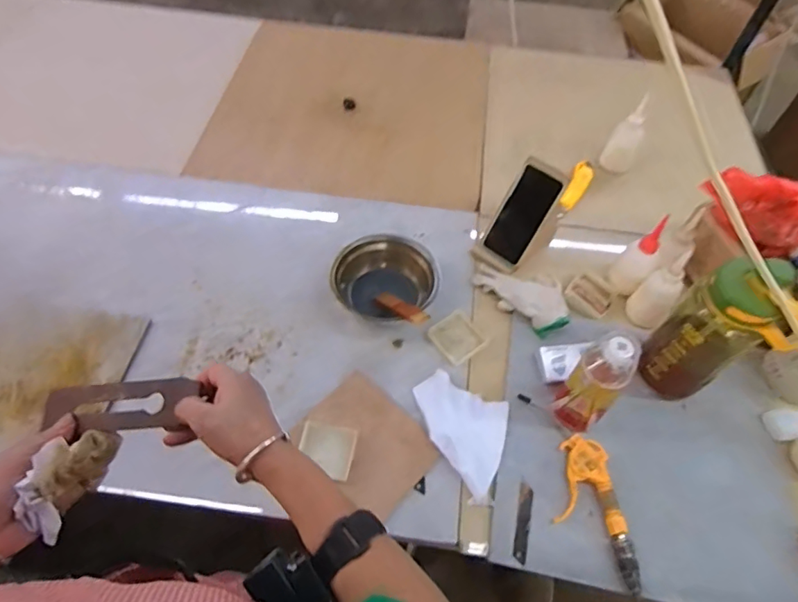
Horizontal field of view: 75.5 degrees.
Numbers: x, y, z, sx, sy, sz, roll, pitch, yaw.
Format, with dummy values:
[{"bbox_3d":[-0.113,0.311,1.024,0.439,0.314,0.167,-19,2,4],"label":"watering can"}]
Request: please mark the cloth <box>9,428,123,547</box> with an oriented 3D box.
[{"bbox_3d":[-0.286,0.155,0.449,0.029,0.063,0.091,26,58,14],"label":"cloth"}]

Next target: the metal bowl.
[{"bbox_3d":[-0.024,-0.032,0.847,0.165,0.079,0.146,34,60,19],"label":"metal bowl"}]

